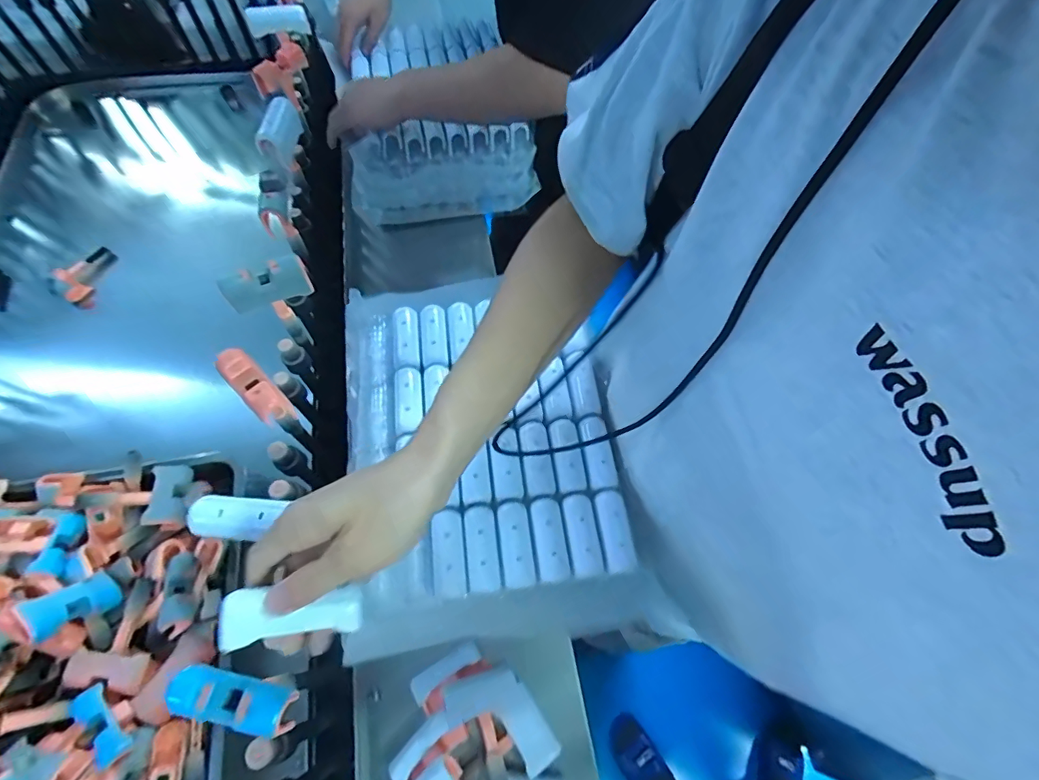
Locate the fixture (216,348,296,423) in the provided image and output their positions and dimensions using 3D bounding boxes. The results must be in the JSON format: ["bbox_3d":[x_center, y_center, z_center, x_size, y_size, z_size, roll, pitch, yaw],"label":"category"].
[{"bbox_3d":[-0.221,-0.002,0.401,0.077,0.019,0.027,44,68,5],"label":"fixture"}]

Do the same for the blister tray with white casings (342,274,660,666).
[{"bbox_3d":[-0.045,0.043,0.494,0.268,0.044,0.379,-8,59,-4],"label":"blister tray with white casings"}]

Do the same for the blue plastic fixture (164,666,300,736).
[{"bbox_3d":[-0.180,0.195,0.302,0.075,0.019,0.029,6,59,4],"label":"blue plastic fixture"}]

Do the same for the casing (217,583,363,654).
[{"bbox_3d":[-0.135,0.135,0.286,0.079,0.010,0.029,5,57,-18],"label":"casing"}]

